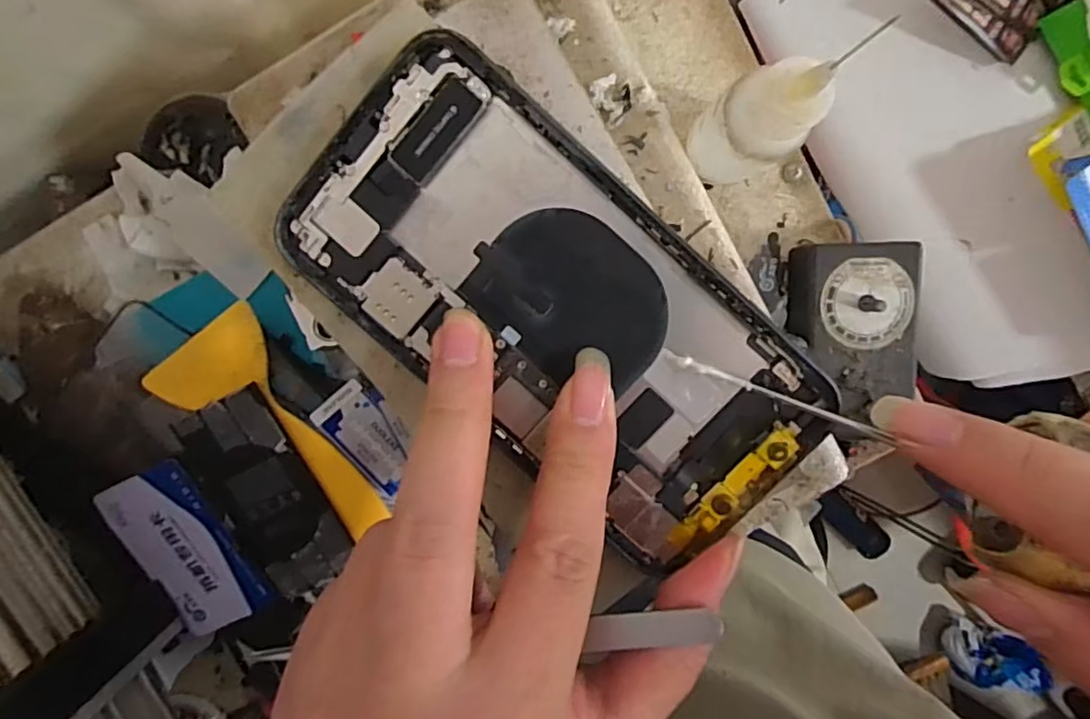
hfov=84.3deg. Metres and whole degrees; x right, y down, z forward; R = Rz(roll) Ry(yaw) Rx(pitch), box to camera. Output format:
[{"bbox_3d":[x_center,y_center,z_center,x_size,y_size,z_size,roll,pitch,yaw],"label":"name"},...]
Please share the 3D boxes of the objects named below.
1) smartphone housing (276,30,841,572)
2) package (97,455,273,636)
[{"bbox_3d":[0.004,-0.012,0.164,0.148,0.009,0.073,40,95,-4],"label":"smartphone housing"},{"bbox_3d":[-0.169,0.091,0.285,0.050,0.004,0.085,-25,105,9],"label":"package"}]

